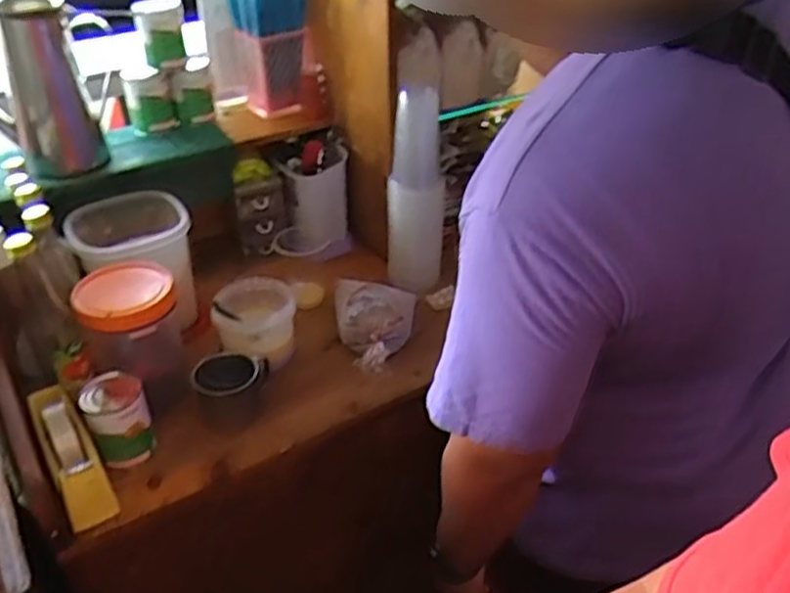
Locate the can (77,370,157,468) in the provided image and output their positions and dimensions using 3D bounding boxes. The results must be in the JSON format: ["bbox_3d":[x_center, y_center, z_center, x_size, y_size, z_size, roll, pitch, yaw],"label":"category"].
[{"bbox_3d":[-0.351,0.154,0.922,0.077,0.086,0.084,-14,38,-19],"label":"can"}]

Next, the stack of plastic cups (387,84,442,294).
[{"bbox_3d":[0.033,-0.165,1.171,0.089,0.342,0.085,1,36,2],"label":"stack of plastic cups"}]

